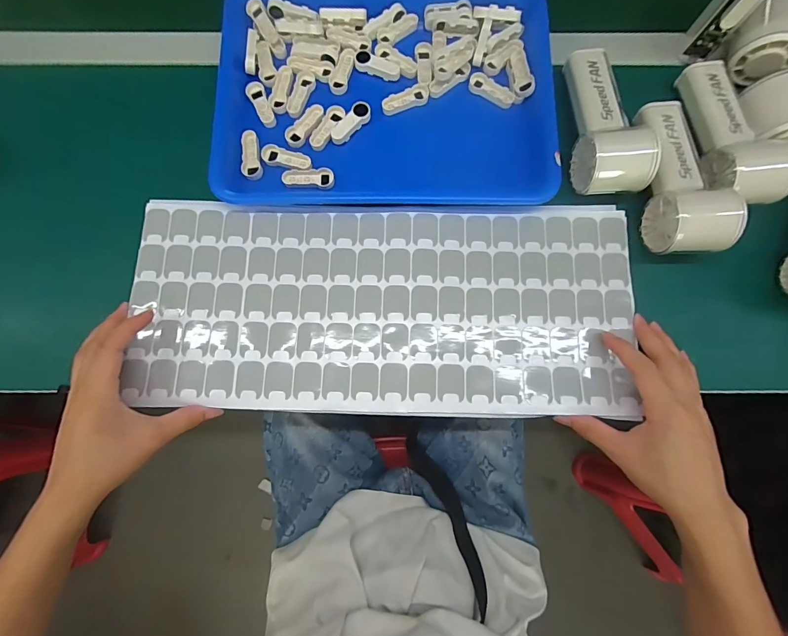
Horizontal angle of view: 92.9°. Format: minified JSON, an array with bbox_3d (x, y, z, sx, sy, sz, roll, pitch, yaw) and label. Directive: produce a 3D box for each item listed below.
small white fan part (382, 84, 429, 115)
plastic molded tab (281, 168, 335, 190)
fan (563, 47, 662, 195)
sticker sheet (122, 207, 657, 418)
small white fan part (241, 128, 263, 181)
[{"bbox_3d":[0.012,-0.229,0.393,0.051,0.008,0.018,-23,82,-4],"label":"small white fan part"},{"bbox_3d":[-0.086,-0.141,0.377,0.050,0.006,0.018,-4,81,-1],"label":"plastic molded tab"},{"bbox_3d":[0.203,-0.194,0.361,0.058,0.051,0.153,-2,81,-1],"label":"fan"},{"bbox_3d":[-0.009,-0.013,0.354,0.459,0.010,0.197,1,81,0],"label":"sticker sheet"},{"bbox_3d":[-0.147,-0.166,0.383,0.020,0.008,0.051,-11,81,-2],"label":"small white fan part"}]

